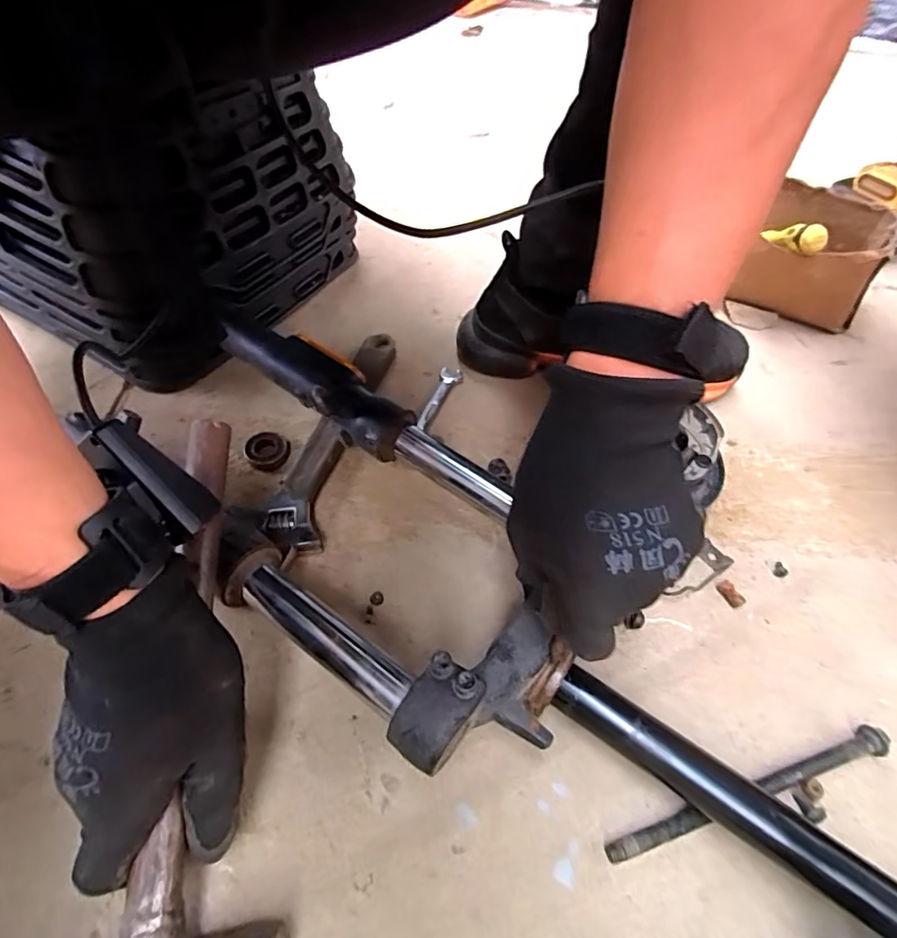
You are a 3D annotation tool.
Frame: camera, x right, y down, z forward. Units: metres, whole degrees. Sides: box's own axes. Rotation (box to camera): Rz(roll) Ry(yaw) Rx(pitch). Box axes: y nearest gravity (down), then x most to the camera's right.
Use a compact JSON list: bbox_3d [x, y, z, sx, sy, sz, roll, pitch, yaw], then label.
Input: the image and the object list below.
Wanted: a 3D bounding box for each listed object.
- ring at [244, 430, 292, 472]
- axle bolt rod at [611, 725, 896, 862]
[{"bbox_3d":[-0.150,-0.015,0.441,0.033,0.010,0.034,-4,52,-9],"label":"ring"},{"bbox_3d":[0.174,0.182,0.303,0.188,0.016,0.015,-11,54,-14],"label":"axle bolt rod"}]

